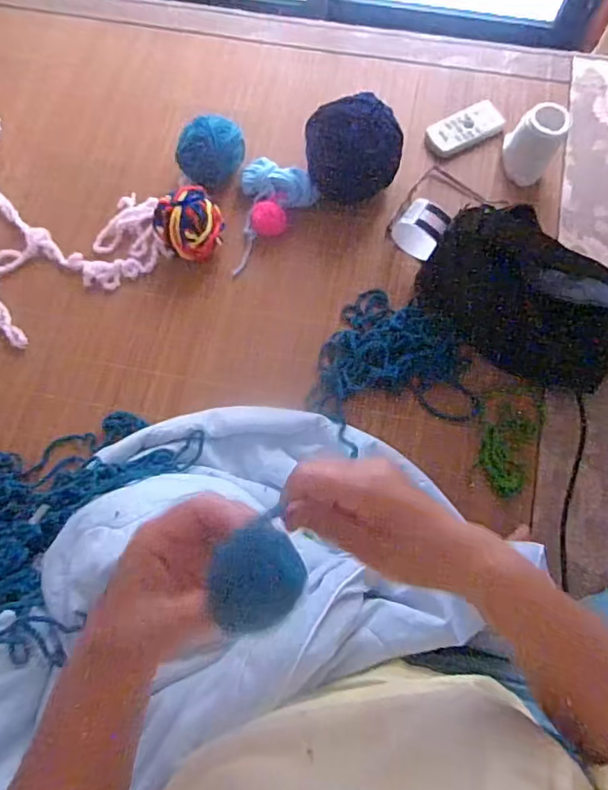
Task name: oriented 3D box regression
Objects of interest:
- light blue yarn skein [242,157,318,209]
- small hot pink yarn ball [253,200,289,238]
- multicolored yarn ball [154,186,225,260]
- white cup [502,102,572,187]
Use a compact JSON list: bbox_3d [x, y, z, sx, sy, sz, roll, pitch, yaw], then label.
[{"bbox_3d":[-0.038,-0.312,0.788,0.111,0.042,0.061,29,77,10],"label":"light blue yarn skein"},{"bbox_3d":[-0.050,-0.256,0.768,0.051,0.050,0.045,-21,75,-4],"label":"small hot pink yarn ball"},{"bbox_3d":[-0.162,-0.242,0.744,0.089,0.075,0.100,-21,73,-6],"label":"multicolored yarn ball"},{"bbox_3d":[0.330,-0.363,0.763,0.069,0.091,0.080,24,76,8],"label":"white cup"}]

